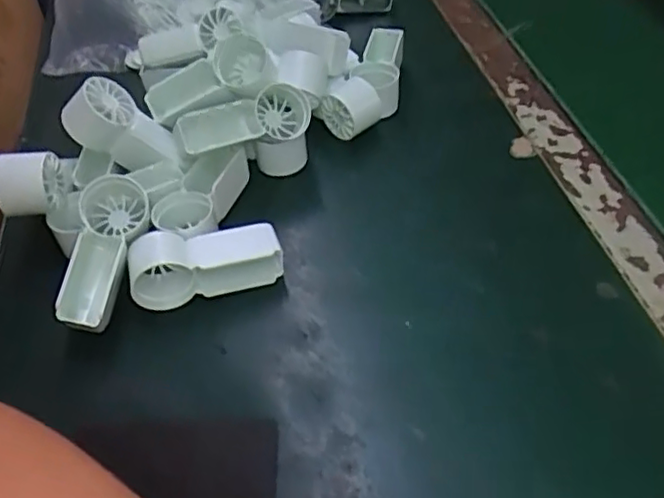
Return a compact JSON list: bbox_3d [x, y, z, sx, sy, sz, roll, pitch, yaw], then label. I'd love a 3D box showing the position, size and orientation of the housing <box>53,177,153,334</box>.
[{"bbox_3d":[-0.144,0.004,0.401,0.045,0.033,0.098,2,60,5],"label":"housing"}]

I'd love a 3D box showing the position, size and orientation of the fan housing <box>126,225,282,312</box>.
[{"bbox_3d":[-0.080,0.009,0.409,0.096,0.038,0.041,-9,47,-5],"label":"fan housing"}]

